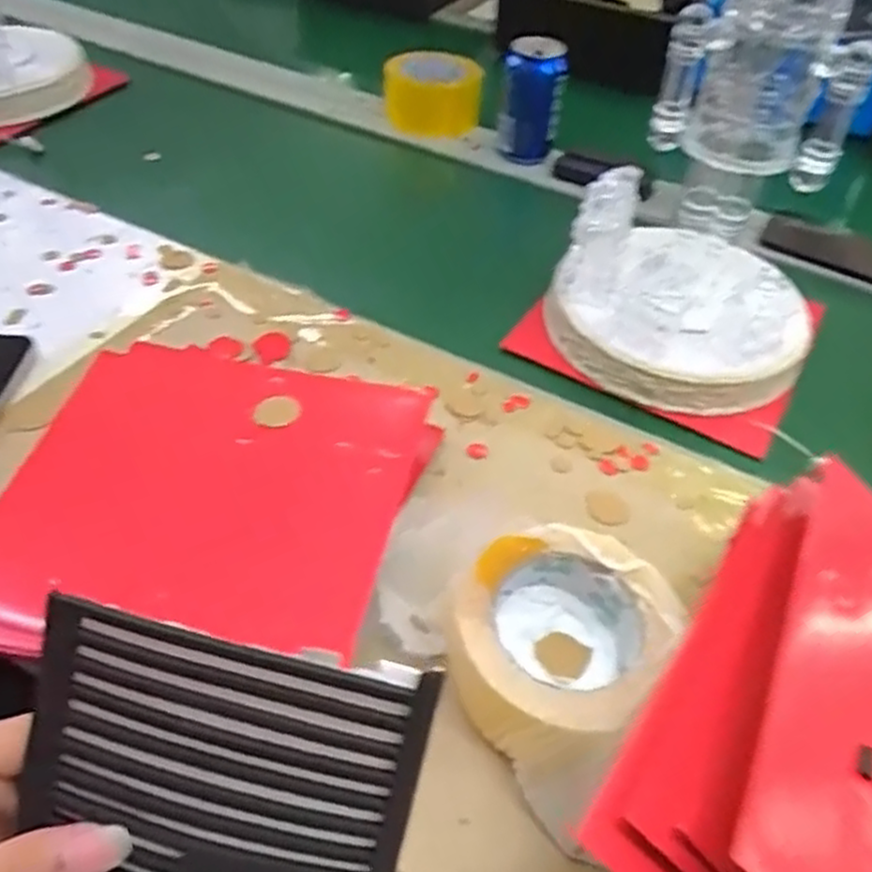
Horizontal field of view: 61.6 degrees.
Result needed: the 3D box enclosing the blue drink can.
[{"bbox_3d":[0.104,-0.361,0.791,0.060,0.112,0.057,13,48,8],"label":"blue drink can"}]

